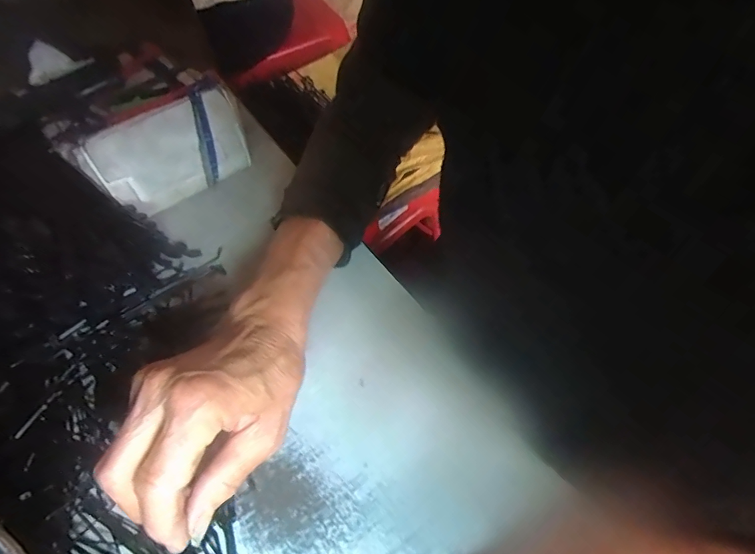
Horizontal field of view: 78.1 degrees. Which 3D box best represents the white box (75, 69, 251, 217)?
[{"bbox_3d":[-0.168,-0.105,0.382,0.031,0.083,0.122,37,63,26],"label":"white box"}]

